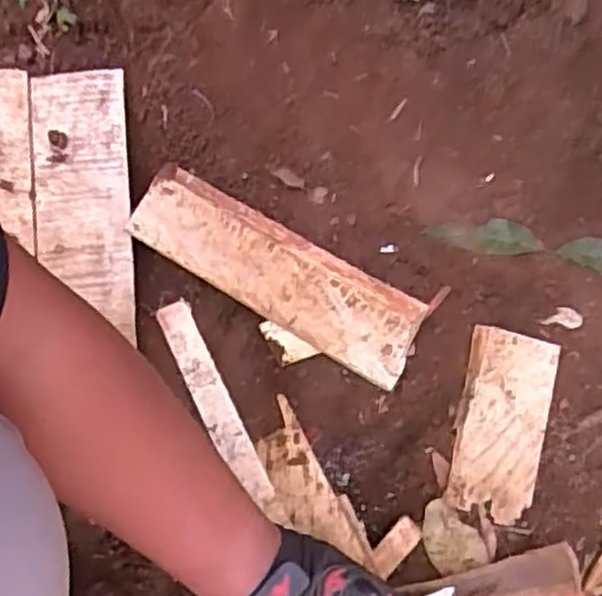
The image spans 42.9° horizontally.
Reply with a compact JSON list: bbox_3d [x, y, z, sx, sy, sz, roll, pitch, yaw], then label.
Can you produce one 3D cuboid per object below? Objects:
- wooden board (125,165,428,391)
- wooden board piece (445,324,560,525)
[{"bbox_3d":[-0.024,-0.024,0.703,0.279,0.013,0.084,29,79,7],"label":"wooden board"},{"bbox_3d":[0.175,0.104,0.666,0.075,0.013,0.169,12,57,13],"label":"wooden board piece"}]

